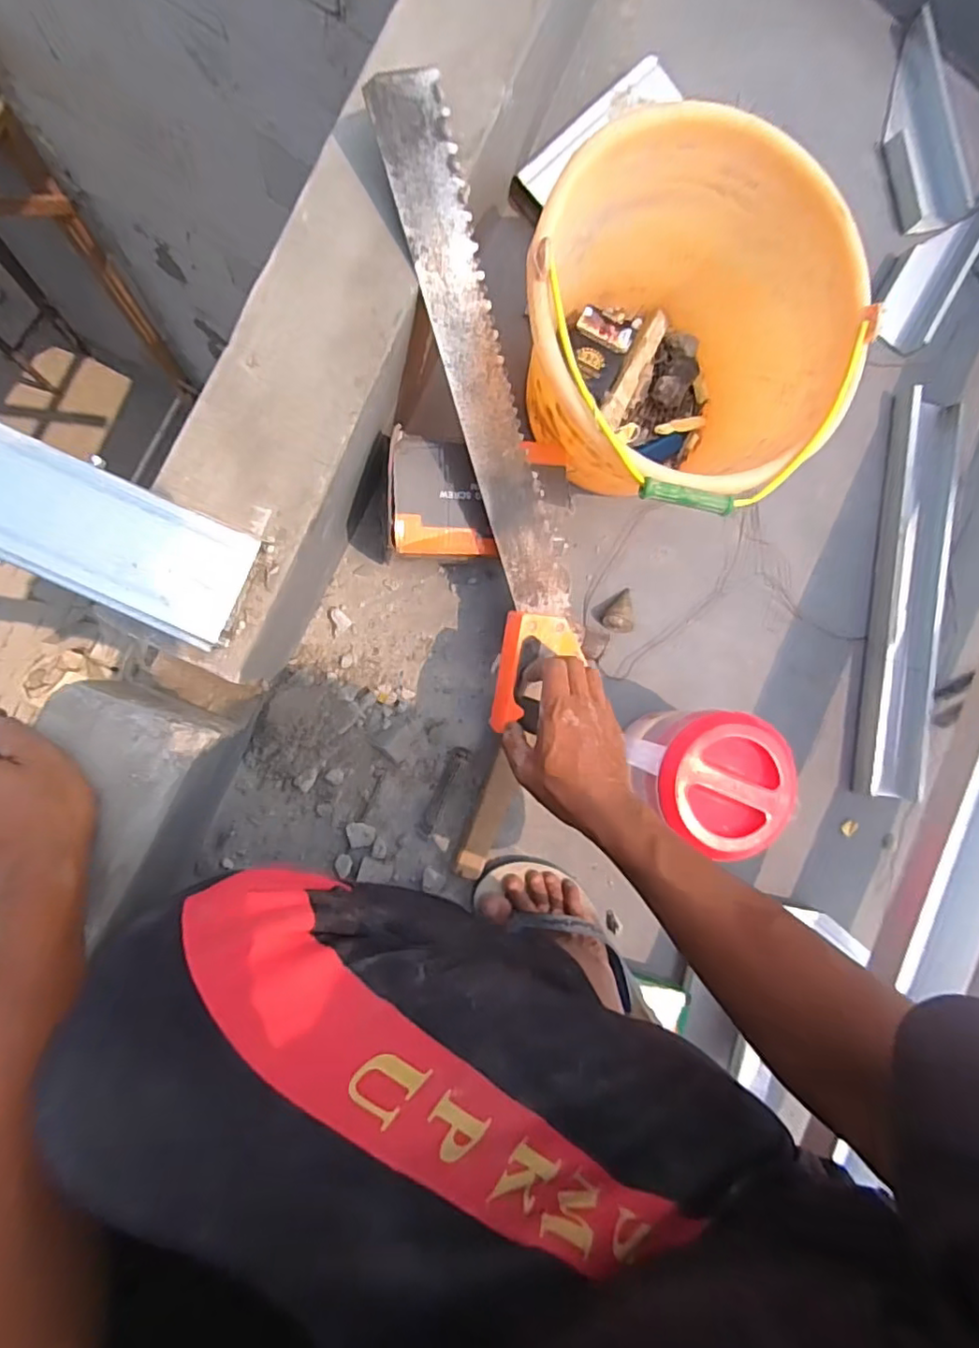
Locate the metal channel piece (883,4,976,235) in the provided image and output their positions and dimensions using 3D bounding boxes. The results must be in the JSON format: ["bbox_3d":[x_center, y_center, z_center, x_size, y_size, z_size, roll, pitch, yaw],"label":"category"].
[{"bbox_3d":[0.538,-0.685,0.749,0.094,0.032,0.246,-10,91,-9],"label":"metal channel piece"}]

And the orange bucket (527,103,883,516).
[{"bbox_3d":[0.154,-0.291,0.580,0.274,0.217,0.292,0,90,-9],"label":"orange bucket"}]

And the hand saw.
[{"bbox_3d":[0.011,-0.190,0.523,0.114,0.016,0.494,-27,120,-31],"label":"hand saw"}]

